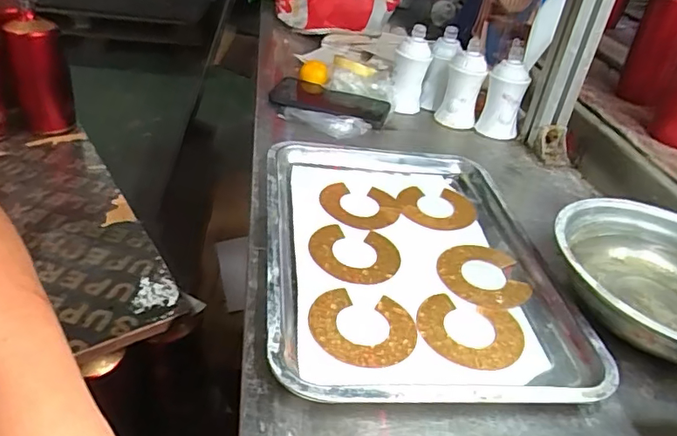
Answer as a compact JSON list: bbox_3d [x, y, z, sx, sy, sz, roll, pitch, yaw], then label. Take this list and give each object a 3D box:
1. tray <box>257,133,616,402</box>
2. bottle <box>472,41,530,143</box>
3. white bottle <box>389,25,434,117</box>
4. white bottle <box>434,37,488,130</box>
[{"bbox_3d":[0.064,0.024,0.485,0.252,0.024,0.341,1,35,-9],"label":"tray"},{"bbox_3d":[0.234,-0.175,0.748,0.054,0.111,0.057,7,34,0],"label":"bottle"},{"bbox_3d":[0.105,-0.215,0.768,0.052,0.110,0.056,9,34,3],"label":"white bottle"},{"bbox_3d":[0.180,-0.190,0.766,0.057,0.107,0.049,14,34,11],"label":"white bottle"}]

